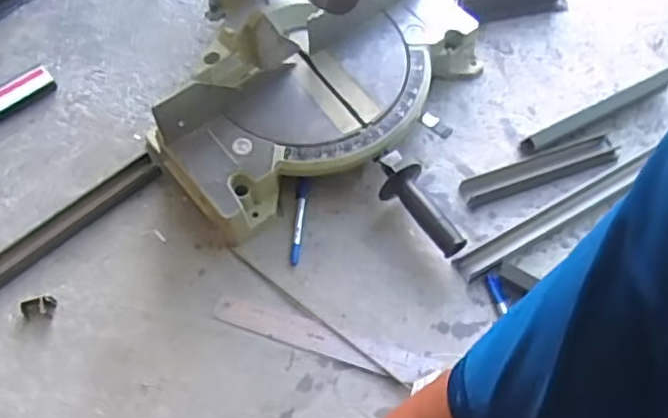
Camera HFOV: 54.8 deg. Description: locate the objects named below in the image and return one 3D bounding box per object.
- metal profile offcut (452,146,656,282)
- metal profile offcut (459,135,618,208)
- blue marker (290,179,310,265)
[{"bbox_3d":[0.296,0.002,0.845,0.319,0.016,0.042,-28,66,-13],"label":"metal profile offcut"},{"bbox_3d":[0.281,-0.051,0.877,0.225,0.021,0.043,-17,64,-8],"label":"metal profile offcut"},{"bbox_3d":[-0.046,0.014,0.841,0.016,0.014,0.120,6,63,3],"label":"blue marker"}]

